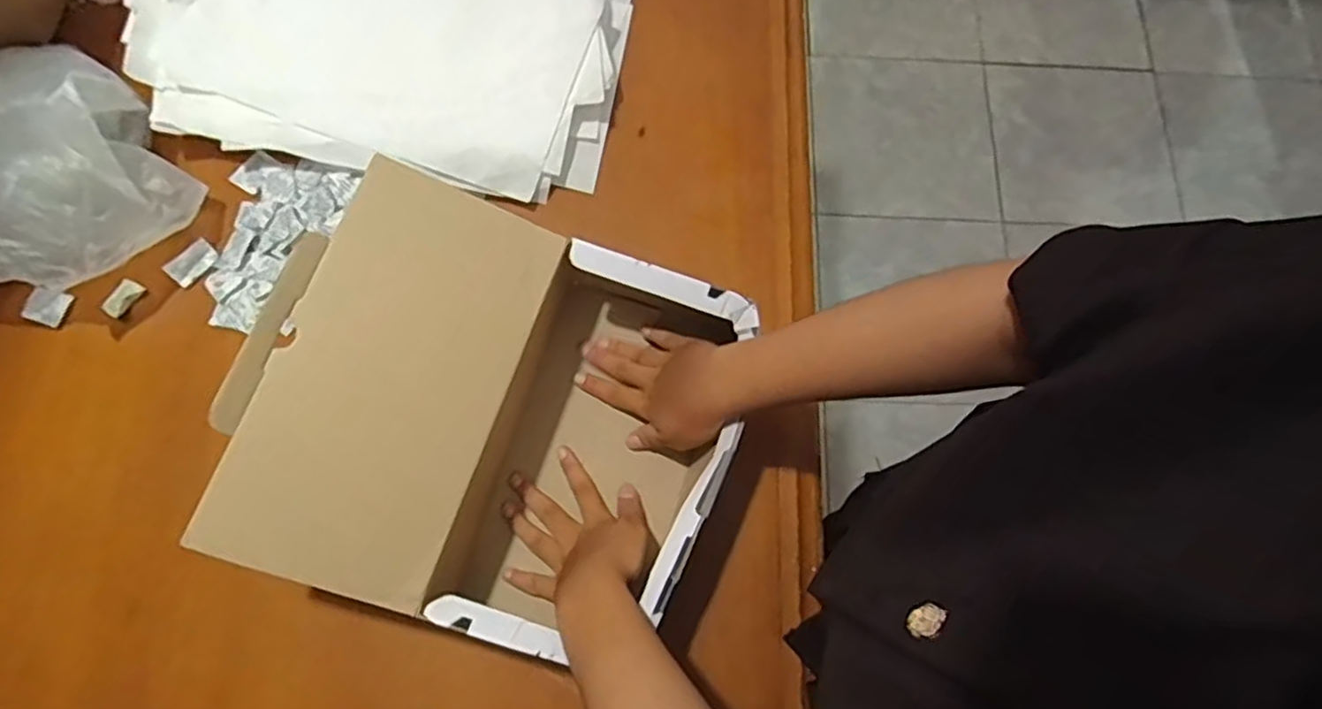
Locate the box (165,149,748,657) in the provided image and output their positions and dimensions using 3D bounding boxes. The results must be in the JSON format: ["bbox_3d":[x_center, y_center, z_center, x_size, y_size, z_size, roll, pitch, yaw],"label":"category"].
[{"bbox_3d":[-0.117,0.047,0.515,0.287,0.160,0.273,19,75,4],"label":"box"}]

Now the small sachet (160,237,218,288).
[{"bbox_3d":[-0.416,-0.082,0.626,0.031,0.004,0.042,40,77,10],"label":"small sachet"}]

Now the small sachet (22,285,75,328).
[{"bbox_3d":[-0.528,-0.042,0.606,0.035,0.007,0.030,19,75,4],"label":"small sachet"}]

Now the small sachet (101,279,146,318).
[{"bbox_3d":[-0.469,-0.050,0.613,0.022,0.004,0.035,35,76,9],"label":"small sachet"}]

